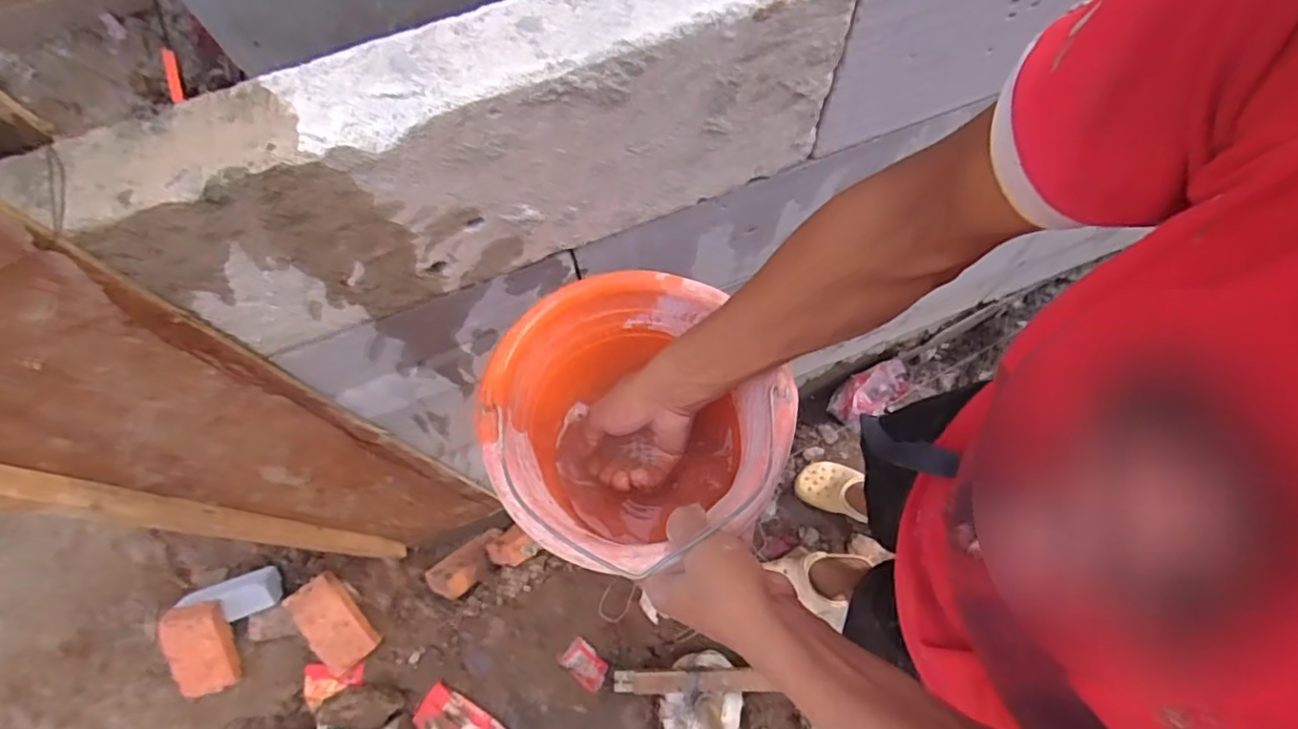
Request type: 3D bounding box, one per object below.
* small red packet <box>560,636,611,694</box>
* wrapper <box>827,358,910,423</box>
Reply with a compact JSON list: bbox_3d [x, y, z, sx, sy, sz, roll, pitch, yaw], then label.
[{"bbox_3d":[-0.133,0.633,1.324,0.104,0.060,0.067,35,75,13],"label":"small red packet"},{"bbox_3d":[0.526,0.064,1.483,0.212,0.013,0.101,-33,72,-10],"label":"wrapper"}]

